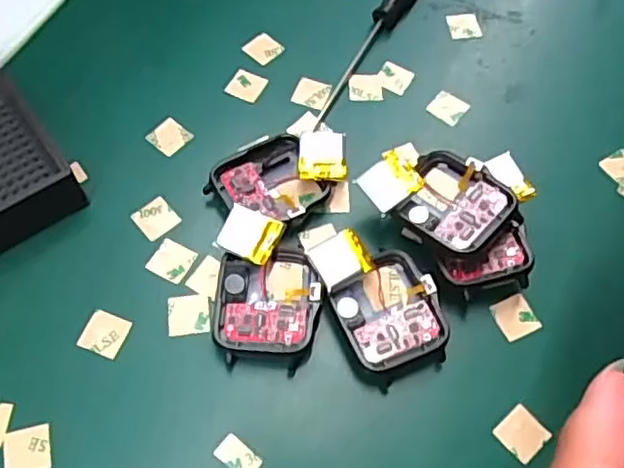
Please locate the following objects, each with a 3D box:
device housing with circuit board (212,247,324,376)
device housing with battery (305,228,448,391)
[{"bbox_3d":[-0.017,0.027,0.241,0.038,0.017,0.047,6,61,0],"label":"device housing with circuit board"},{"bbox_3d":[0.026,0.025,0.243,0.037,0.019,0.056,-22,65,-14],"label":"device housing with battery"}]

